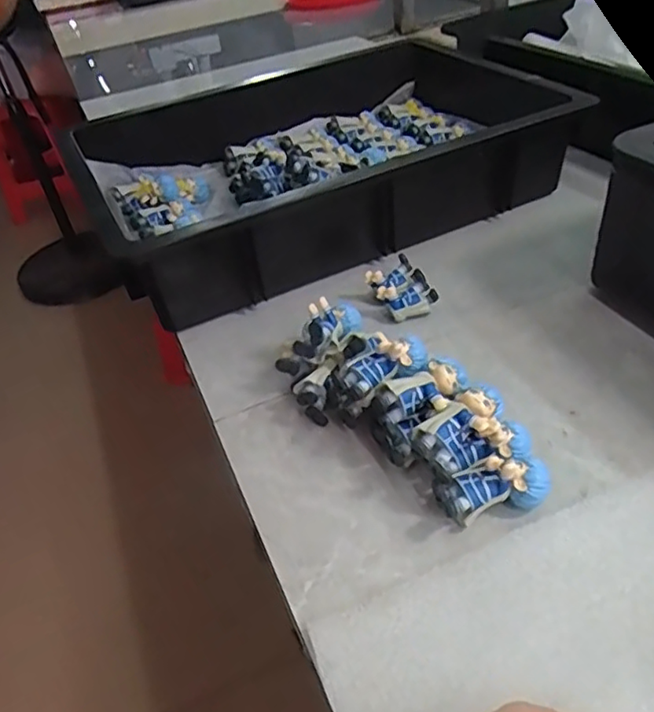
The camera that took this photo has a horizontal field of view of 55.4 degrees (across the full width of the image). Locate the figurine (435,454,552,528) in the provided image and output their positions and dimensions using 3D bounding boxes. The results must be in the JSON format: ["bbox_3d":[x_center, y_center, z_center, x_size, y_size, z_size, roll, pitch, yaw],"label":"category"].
[{"bbox_3d":[0.092,0.073,0.345,0.059,0.034,0.019,-10,39,-3],"label":"figurine"}]

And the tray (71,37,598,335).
[{"bbox_3d":[-0.003,-0.214,0.663,0.466,0.094,0.368,-21,41,-16],"label":"tray"}]

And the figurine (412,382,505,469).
[{"bbox_3d":[0.077,0.040,0.353,0.058,0.019,0.025,-38,46,-10],"label":"figurine"}]

